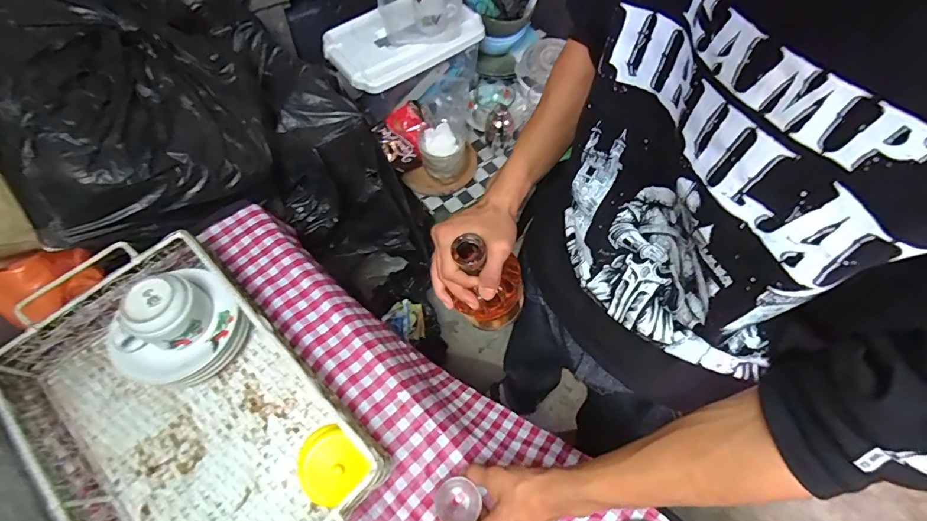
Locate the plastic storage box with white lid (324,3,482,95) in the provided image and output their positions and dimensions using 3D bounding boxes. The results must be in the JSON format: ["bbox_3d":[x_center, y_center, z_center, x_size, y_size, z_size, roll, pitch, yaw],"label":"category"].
[{"bbox_3d":[-0.150,-0.573,1.077,0.385,0.064,0.220,-34,68,-17],"label":"plastic storage box with white lid"}]

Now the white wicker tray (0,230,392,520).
[{"bbox_3d":[-0.314,0.185,0.487,0.438,0.089,0.260,41,69,18],"label":"white wicker tray"}]

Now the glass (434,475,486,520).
[{"bbox_3d":[-0.006,0.266,0.475,0.047,0.047,0.048,35,67,15],"label":"glass"}]

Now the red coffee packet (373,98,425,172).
[{"bbox_3d":[-0.139,-0.315,1.072,0.158,0.029,0.134,-47,112,-24],"label":"red coffee packet"}]

